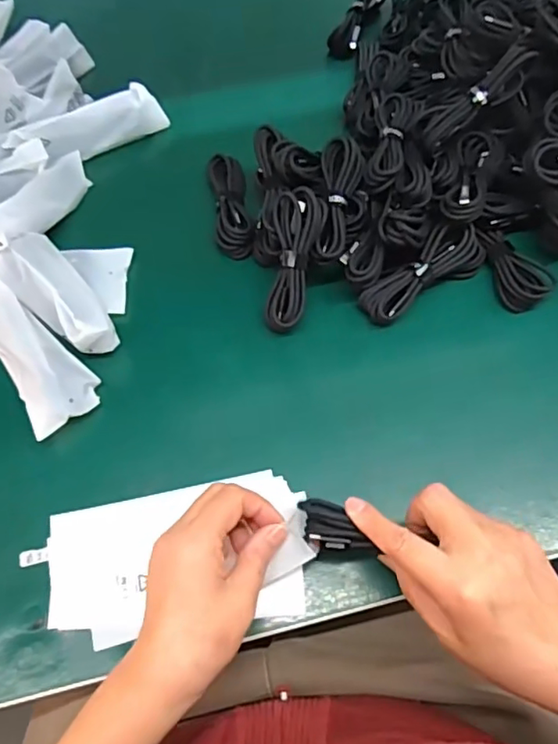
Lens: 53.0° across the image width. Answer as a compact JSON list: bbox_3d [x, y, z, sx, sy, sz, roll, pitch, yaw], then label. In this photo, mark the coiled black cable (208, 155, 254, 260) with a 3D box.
[{"bbox_3d":[-0.044,-0.152,0.509,0.032,0.020,0.106,-7,65,-3],"label":"coiled black cable"}]

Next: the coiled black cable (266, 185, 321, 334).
[{"bbox_3d":[0.010,-0.088,0.450,0.036,0.019,0.110,7,95,4],"label":"coiled black cable"}]

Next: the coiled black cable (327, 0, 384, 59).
[{"bbox_3d":[0.092,-0.394,0.617,0.030,0.022,0.103,30,83,13],"label":"coiled black cable"}]

